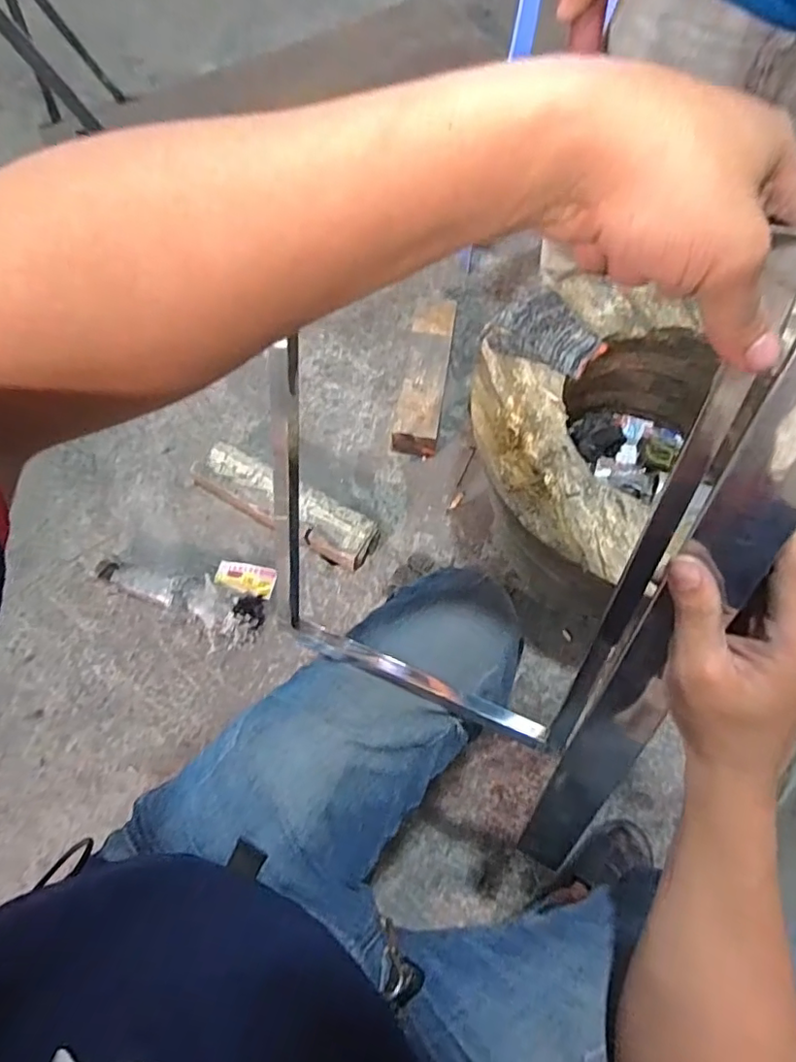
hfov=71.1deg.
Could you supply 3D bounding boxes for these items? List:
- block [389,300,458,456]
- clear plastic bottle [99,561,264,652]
[{"bbox_3d":[0.061,-0.336,1.200,0.097,0.086,0.368,9,67,7],"label":"block"},{"bbox_3d":[-0.418,0.119,1.039,0.340,0.061,0.116,21,71,11],"label":"clear plastic bottle"}]

